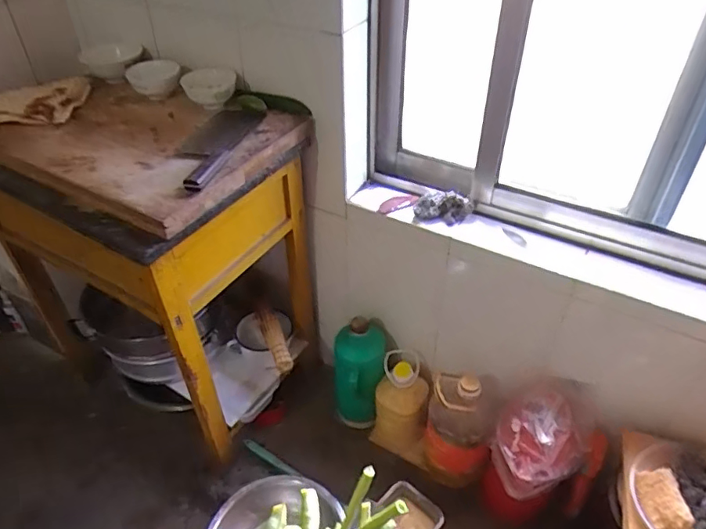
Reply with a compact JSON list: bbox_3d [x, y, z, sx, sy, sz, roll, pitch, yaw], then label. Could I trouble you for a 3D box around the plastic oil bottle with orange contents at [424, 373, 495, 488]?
[{"bbox_3d":[0.241,0.356,1.200,0.146,0.309,0.141,9,43,13],"label":"plastic oil bottle with orange contents"}]

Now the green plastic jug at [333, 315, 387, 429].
[{"bbox_3d":[0.018,0.276,1.297,0.119,0.305,0.111,-1,42,1],"label":"green plastic jug"}]

